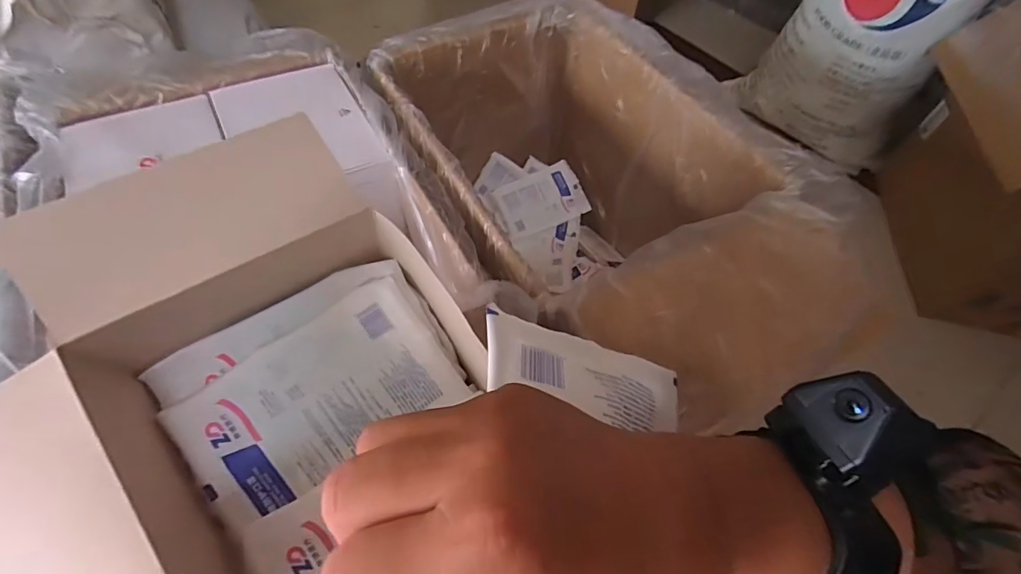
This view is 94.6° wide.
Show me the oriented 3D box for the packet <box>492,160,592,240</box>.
[{"bbox_3d":[0.073,-0.196,1.056,0.190,0.034,0.125,-24,95,-6],"label":"packet"}]

